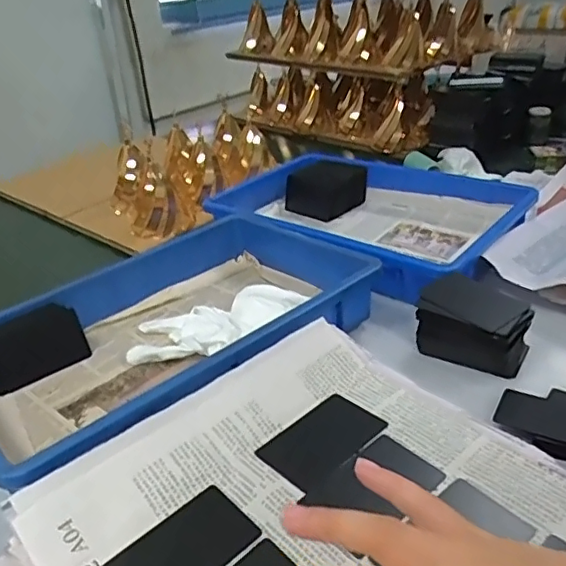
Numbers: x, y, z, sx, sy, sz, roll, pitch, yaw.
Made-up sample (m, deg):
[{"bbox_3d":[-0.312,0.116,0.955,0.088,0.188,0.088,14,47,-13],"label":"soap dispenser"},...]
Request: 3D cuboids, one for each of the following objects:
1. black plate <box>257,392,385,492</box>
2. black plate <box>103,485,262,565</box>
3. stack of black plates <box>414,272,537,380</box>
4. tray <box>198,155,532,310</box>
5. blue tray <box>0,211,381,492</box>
[{"bbox_3d":[0.028,0.112,0.415,0.085,0.004,0.054,-27,35,-37],"label":"black plate"},{"bbox_3d":[-0.060,0.160,0.342,0.084,0.005,0.053,-26,36,-34],"label":"black plate"},{"bbox_3d":[0.178,0.038,0.529,0.070,0.061,0.089,-29,39,-35],"label":"stack of black plates"},{"bbox_3d":[0.103,-0.086,0.757,0.365,0.064,0.258,20,37,35],"label":"tray"},{"bbox_3d":[-0.109,0.048,0.557,0.253,0.074,0.380,22,40,37],"label":"blue tray"}]

